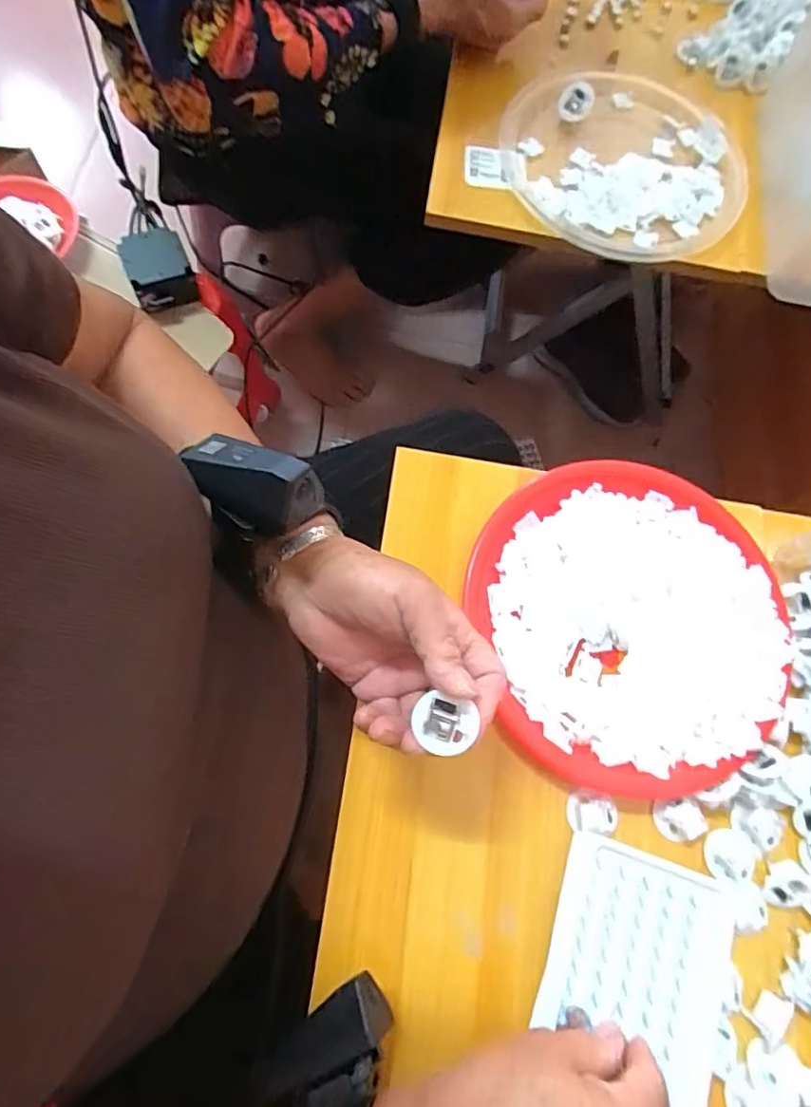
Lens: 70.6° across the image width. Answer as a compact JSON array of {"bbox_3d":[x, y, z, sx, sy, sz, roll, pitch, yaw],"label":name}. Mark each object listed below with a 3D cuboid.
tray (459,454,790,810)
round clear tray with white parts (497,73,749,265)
[{"bbox_3d":[0.160,0.046,0.404,0.211,0.018,0.223,0,73,0],"label":"tray"},{"bbox_3d":[0.209,-0.376,0.555,0.231,0.036,0.229,6,73,1],"label":"round clear tray with white parts"}]

